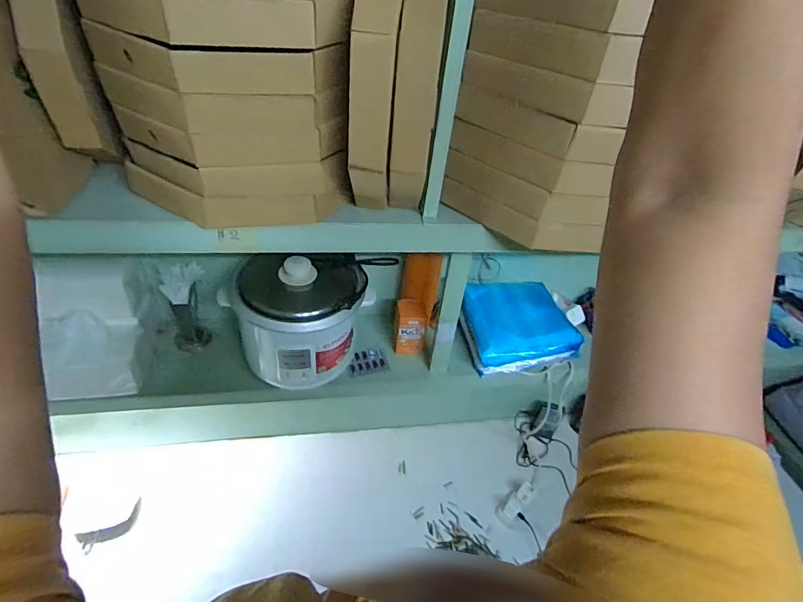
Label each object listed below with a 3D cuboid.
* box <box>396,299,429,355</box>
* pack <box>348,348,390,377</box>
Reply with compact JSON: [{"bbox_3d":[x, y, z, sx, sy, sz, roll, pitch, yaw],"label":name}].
[{"bbox_3d":[0.021,0.058,0.956,0.069,0.107,0.056,4,39,-4],"label":"box"},{"bbox_3d":[-0.074,0.133,0.956,0.086,0.008,0.053,-8,66,-20],"label":"pack"}]

